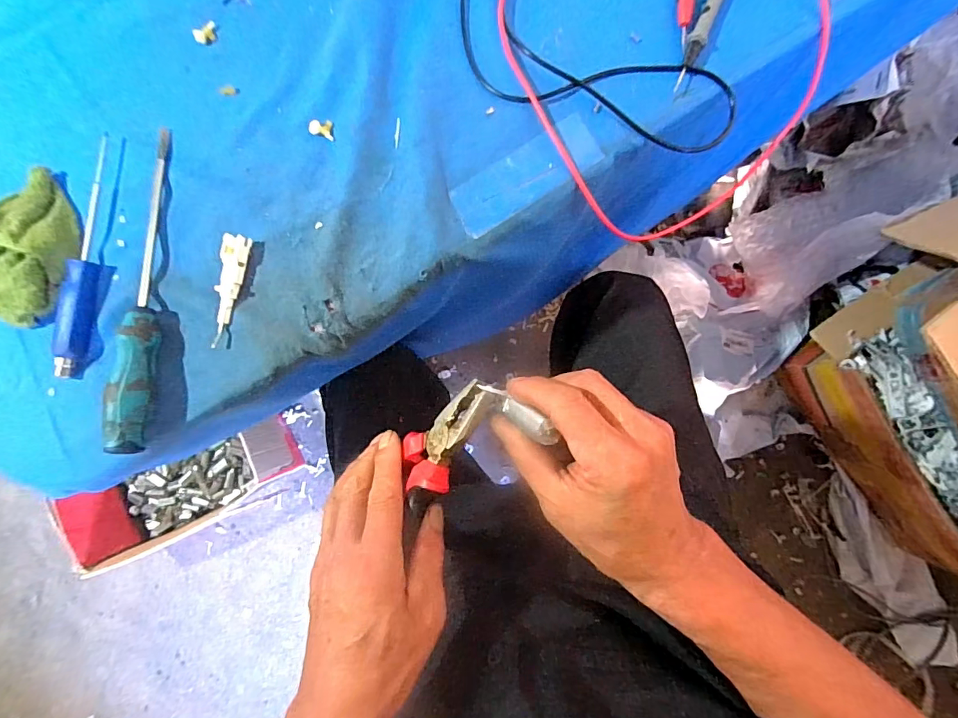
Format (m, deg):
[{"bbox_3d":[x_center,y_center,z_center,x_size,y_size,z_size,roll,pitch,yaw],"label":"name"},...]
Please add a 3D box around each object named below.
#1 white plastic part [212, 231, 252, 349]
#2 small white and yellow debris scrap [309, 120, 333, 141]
[{"bbox_3d":[-0.193,-0.053,0.357,0.017,0.015,0.083,14,90,5],"label":"white plastic part"},{"bbox_3d":[-0.123,-0.178,0.360,0.018,0.004,0.016,2,89,5],"label":"small white and yellow debris scrap"}]

